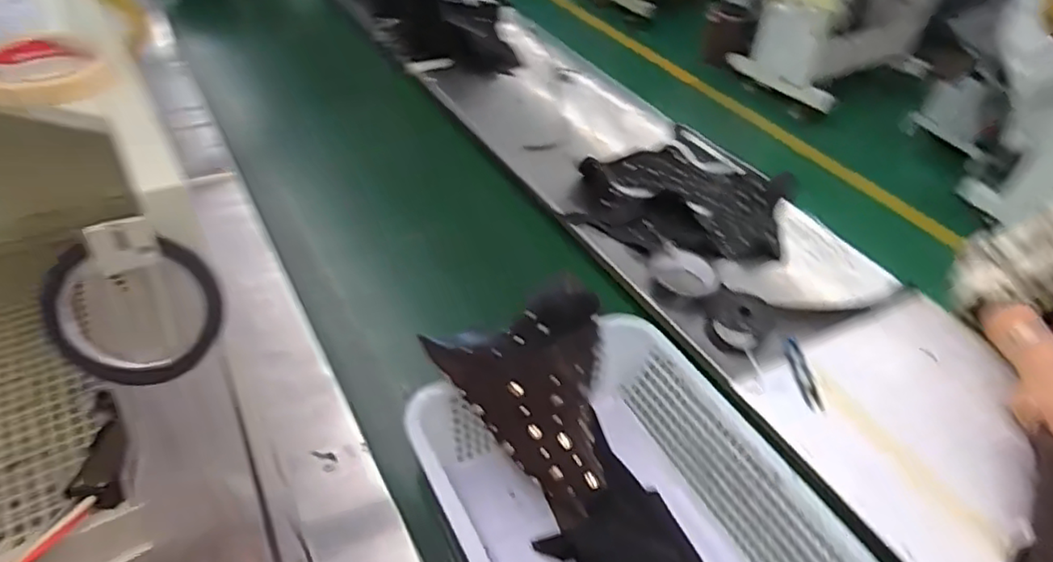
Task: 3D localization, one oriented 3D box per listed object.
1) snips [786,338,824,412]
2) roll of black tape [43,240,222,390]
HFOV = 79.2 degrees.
[{"bbox_3d":[0.346,0.115,0.798,0.024,0.010,0.106,2,42,-6],"label":"snips"},{"bbox_3d":[-0.269,0.023,0.433,0.113,0.099,0.016,-3,13,-8],"label":"roll of black tape"}]

